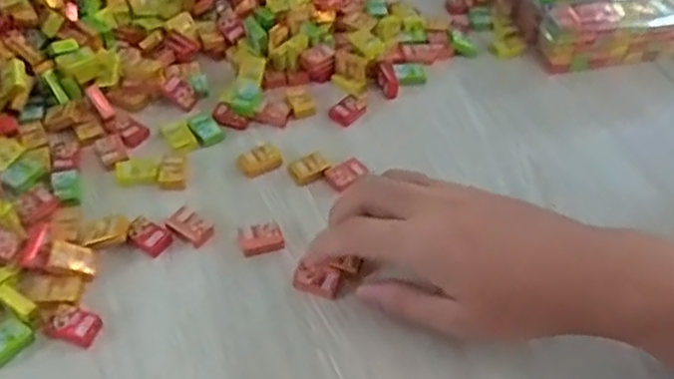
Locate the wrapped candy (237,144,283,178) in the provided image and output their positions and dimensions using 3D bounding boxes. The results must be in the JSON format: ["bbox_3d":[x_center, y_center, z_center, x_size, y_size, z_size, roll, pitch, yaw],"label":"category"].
[{"bbox_3d":[-0.053,-0.020,0.445,0.027,0.008,0.019,-28,56,-28],"label":"wrapped candy"}]

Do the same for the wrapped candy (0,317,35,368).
[{"bbox_3d":[-0.176,0.080,0.344,0.017,0.007,0.026,31,52,21],"label":"wrapped candy"}]

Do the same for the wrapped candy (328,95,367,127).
[{"bbox_3d":[0.009,-0.060,0.489,0.022,0.009,0.027,38,55,26],"label":"wrapped candy"}]

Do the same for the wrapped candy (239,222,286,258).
[{"bbox_3d":[-0.046,0.030,0.402,0.025,0.007,0.020,-12,50,-16],"label":"wrapped candy"}]

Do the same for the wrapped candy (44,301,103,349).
[{"bbox_3d":[-0.141,0.074,0.353,0.026,0.009,0.020,19,49,12],"label":"wrapped candy"}]

